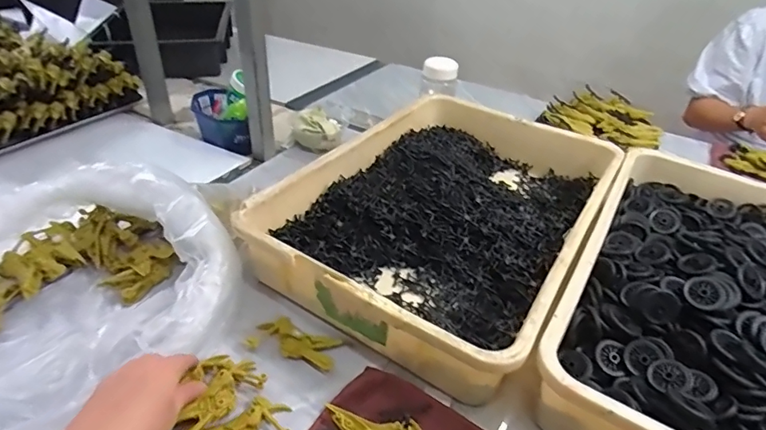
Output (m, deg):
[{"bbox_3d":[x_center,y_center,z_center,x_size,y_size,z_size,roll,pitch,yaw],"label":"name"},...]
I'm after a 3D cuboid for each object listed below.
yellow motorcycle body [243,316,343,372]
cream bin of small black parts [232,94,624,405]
[{"bbox_3d":[-0.096,0.138,0.498,0.096,0.012,0.046,16,40,14],"label":"yellow motorcycle body"},{"bbox_3d":[0.105,-0.023,0.648,0.350,0.085,0.521,25,43,24],"label":"cream bin of small black parts"}]

